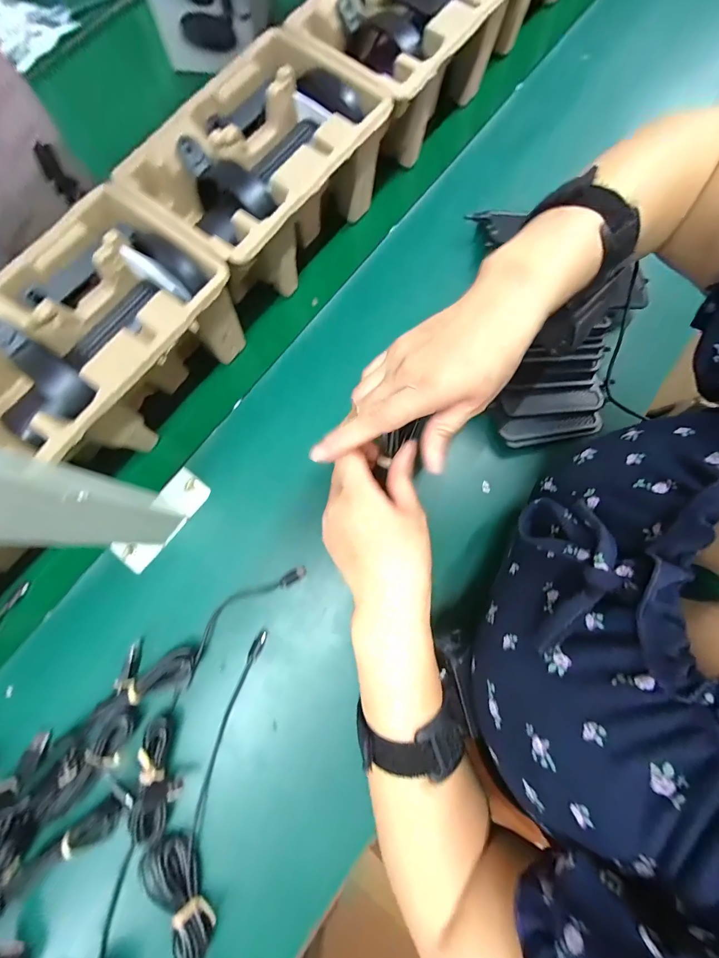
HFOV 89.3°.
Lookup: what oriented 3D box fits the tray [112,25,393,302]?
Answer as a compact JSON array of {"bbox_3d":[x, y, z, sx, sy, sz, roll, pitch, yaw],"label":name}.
[{"bbox_3d":[-0.092,-0.300,0.377,0.148,0.106,0.229,36,80,7],"label":"tray"}]

